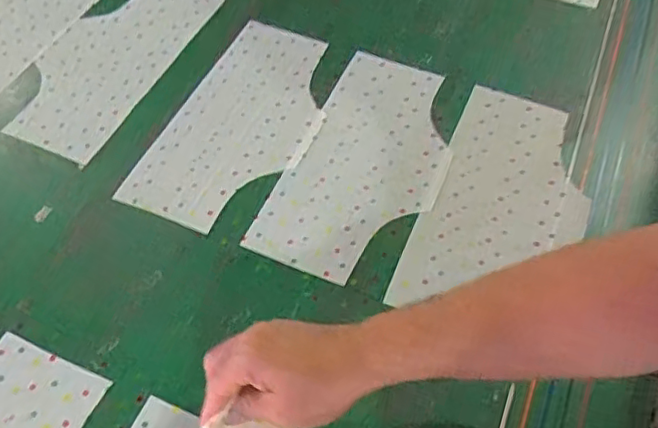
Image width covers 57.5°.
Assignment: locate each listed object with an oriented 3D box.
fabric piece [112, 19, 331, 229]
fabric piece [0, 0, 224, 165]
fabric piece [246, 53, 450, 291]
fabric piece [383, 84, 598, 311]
[{"bbox_3d":[-0.100,-0.112,0.723,0.163,0.009,0.314,21,59,13],"label":"fabric piece"},{"bbox_3d":[-0.287,-0.206,0.786,0.153,0.006,0.319,21,59,12],"label":"fabric piece"},{"bbox_3d":[0.046,-0.061,0.690,0.164,0.010,0.312,20,59,13],"label":"fabric piece"},{"bbox_3d":[0.194,-0.012,0.654,0.161,0.008,0.306,21,59,10],"label":"fabric piece"}]

